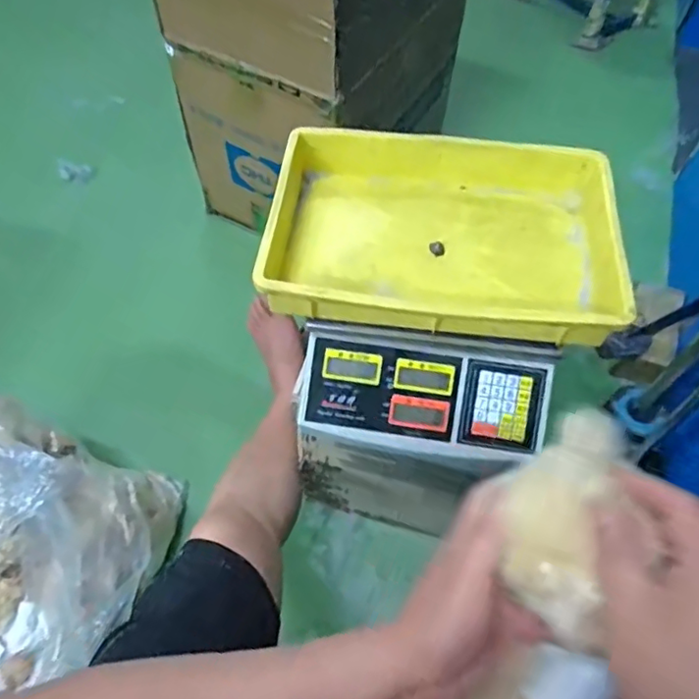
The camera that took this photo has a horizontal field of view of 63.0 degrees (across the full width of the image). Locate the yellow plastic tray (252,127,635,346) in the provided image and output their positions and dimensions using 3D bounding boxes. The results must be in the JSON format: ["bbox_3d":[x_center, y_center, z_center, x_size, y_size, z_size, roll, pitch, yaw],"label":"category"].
[{"bbox_3d":[0.096,-0.128,0.616,0.349,0.062,0.245,7,59,2],"label":"yellow plastic tray"}]

